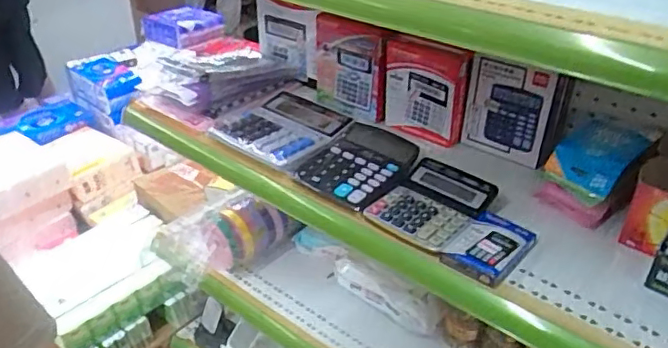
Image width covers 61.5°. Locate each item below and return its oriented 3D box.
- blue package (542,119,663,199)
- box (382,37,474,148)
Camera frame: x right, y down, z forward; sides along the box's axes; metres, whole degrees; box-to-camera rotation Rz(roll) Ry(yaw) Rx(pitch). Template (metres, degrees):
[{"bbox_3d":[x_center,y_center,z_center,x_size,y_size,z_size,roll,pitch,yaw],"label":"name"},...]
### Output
[{"bbox_3d":[0.335,-0.027,0.719,0.083,0.109,0.016,43,24,24],"label":"blue package"},{"bbox_3d":[0.127,-0.121,0.832,0.133,0.138,0.037,22,39,29],"label":"box"}]

